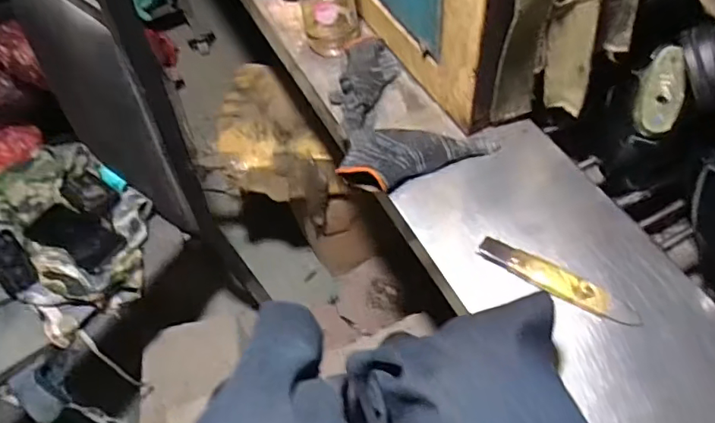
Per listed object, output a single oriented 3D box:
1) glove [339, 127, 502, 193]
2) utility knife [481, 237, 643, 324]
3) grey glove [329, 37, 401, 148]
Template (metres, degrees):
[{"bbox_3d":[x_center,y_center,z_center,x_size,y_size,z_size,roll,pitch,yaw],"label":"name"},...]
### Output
[{"bbox_3d":[0.072,-0.058,0.625,0.184,0.034,0.086,1,59,6],"label":"glove"},{"bbox_3d":[0.200,0.069,0.537,0.161,0.011,0.033,27,65,20],"label":"utility knife"},{"bbox_3d":[0.003,-0.157,0.688,0.076,0.036,0.176,10,61,11],"label":"grey glove"}]

